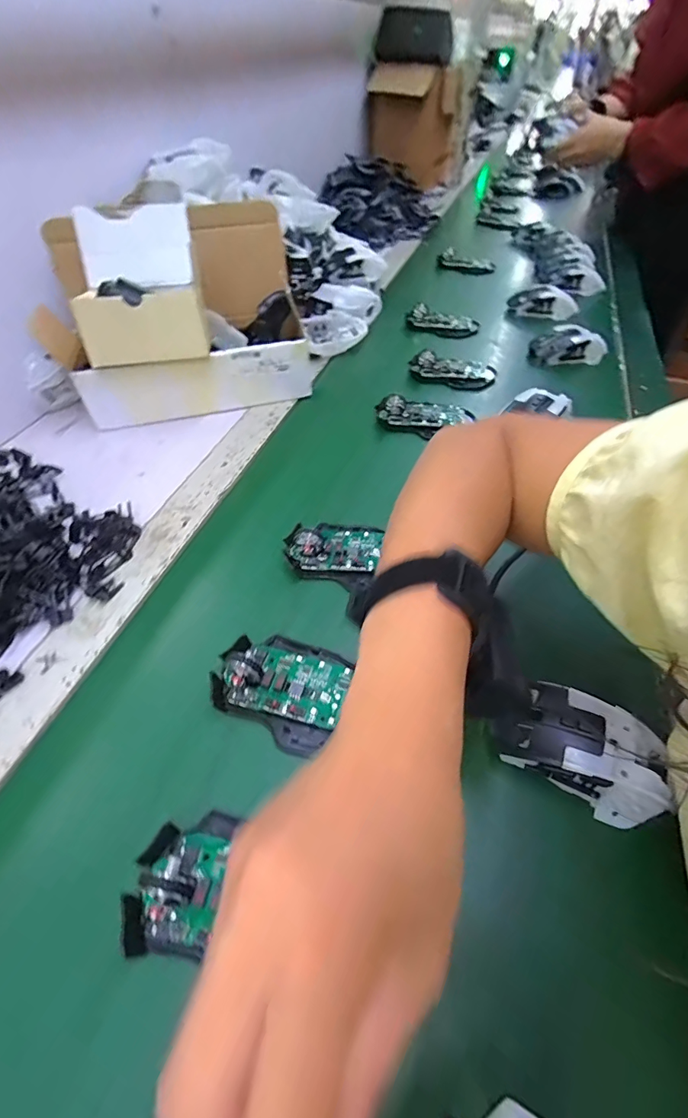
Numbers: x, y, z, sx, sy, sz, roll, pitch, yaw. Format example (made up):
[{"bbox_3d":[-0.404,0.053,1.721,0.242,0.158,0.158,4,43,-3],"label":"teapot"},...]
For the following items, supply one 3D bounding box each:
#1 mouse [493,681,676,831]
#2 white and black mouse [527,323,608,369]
[{"bbox_3d":[0.147,0.115,0.270,0.096,0.034,0.057,28,55,20],"label":"mouse"},{"bbox_3d":[0.316,-0.300,0.632,0.108,0.044,0.046,-6,51,-6],"label":"white and black mouse"}]

